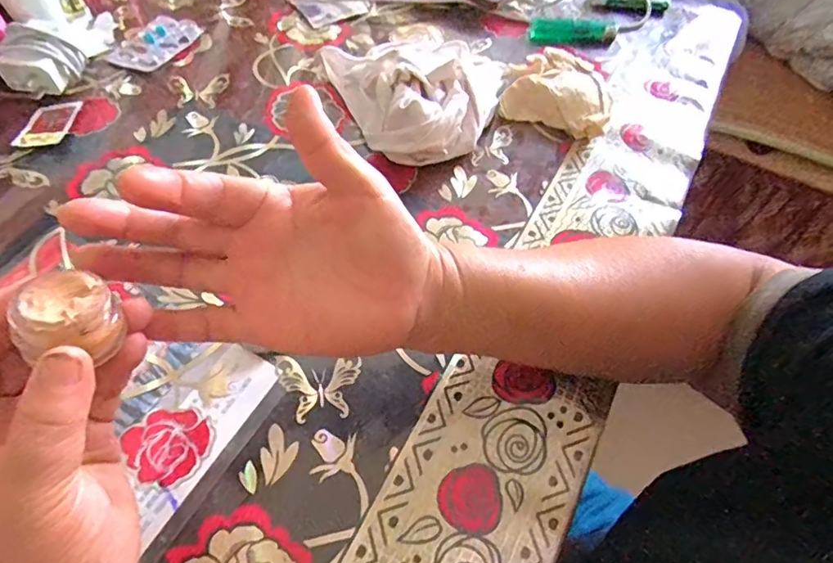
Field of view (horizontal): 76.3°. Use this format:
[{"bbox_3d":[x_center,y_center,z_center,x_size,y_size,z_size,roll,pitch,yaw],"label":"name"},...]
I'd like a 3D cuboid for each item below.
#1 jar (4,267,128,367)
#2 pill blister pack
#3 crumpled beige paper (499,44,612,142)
[{"bbox_3d":[-0.126,0.012,0.193,0.030,0.021,0.031,2,58,-3],"label":"jar"},{"bbox_3d":[-0.243,-0.224,0.497,0.054,0.004,0.081,26,60,12],"label":"pill blister pack"},{"bbox_3d":[0.128,-0.173,0.474,0.092,0.027,0.091,22,60,10],"label":"crumpled beige paper"}]

